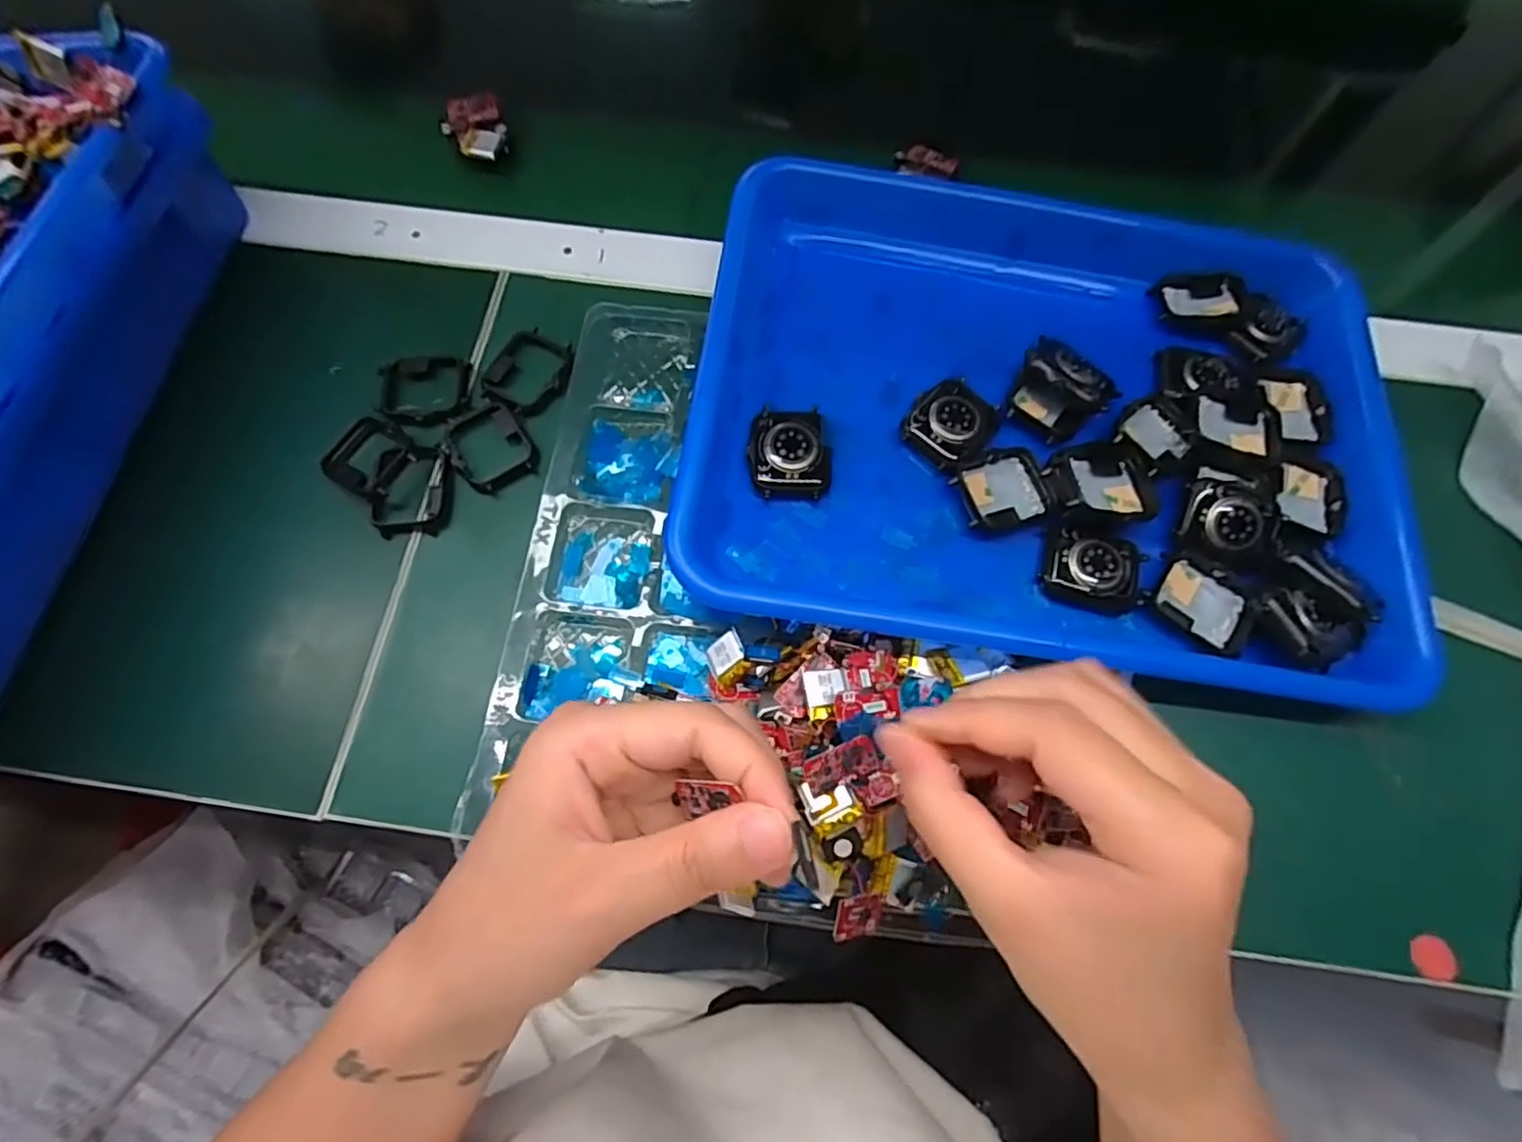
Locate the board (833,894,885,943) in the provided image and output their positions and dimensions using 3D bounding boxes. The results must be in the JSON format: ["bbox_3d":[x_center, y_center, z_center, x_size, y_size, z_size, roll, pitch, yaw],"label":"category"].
[{"bbox_3d":[0.036,0.126,0.241,0.004,0.027,0.015,1,74,48],"label":"board"}]

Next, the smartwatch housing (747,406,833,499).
[{"bbox_3d":[0.014,-0.054,0.300,0.037,0.012,0.043,4,70,1],"label":"smartwatch housing"}]

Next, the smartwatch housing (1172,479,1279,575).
[{"bbox_3d":[0.211,-0.020,0.296,0.040,0.009,0.035,21,71,7],"label":"smartwatch housing"}]

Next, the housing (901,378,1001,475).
[{"bbox_3d":[0.090,-0.069,0.311,0.037,0.010,0.045,43,75,14],"label":"housing"}]

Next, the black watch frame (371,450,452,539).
[{"bbox_3d":[-0.170,-0.038,0.323,0.032,0.014,0.045,7,70,2],"label":"black watch frame"}]

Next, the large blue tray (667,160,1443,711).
[{"bbox_3d":[0.136,-0.084,0.316,0.323,0.045,0.256,7,70,2],"label":"large blue tray"}]

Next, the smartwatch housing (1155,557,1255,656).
[{"bbox_3d":[0.197,0.015,0.295,0.038,0.007,0.034,29,72,10],"label":"smartwatch housing"}]

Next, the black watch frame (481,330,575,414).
[{"bbox_3d":[-0.122,-0.104,0.344,0.042,0.004,0.046,30,72,10],"label":"black watch frame"}]

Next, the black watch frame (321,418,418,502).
[{"bbox_3d":[-0.192,-0.057,0.326,0.036,0.008,0.038,33,73,11],"label":"black watch frame"}]

